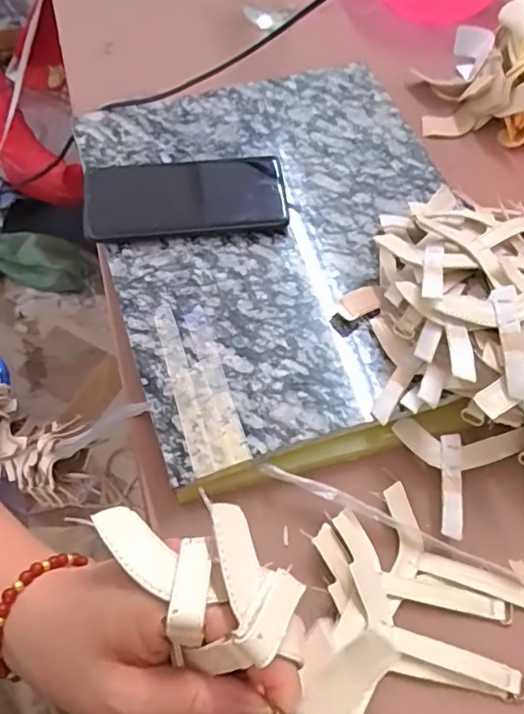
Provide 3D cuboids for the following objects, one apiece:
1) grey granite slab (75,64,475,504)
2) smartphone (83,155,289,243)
[{"bbox_3d":[0.020,-0.095,0.458,0.285,0.022,0.354,-13,64,-11],"label":"grey granite slab"},{"bbox_3d":[-0.063,-0.133,0.465,0.159,0.014,0.079,-5,63,-7],"label":"smartphone"}]

